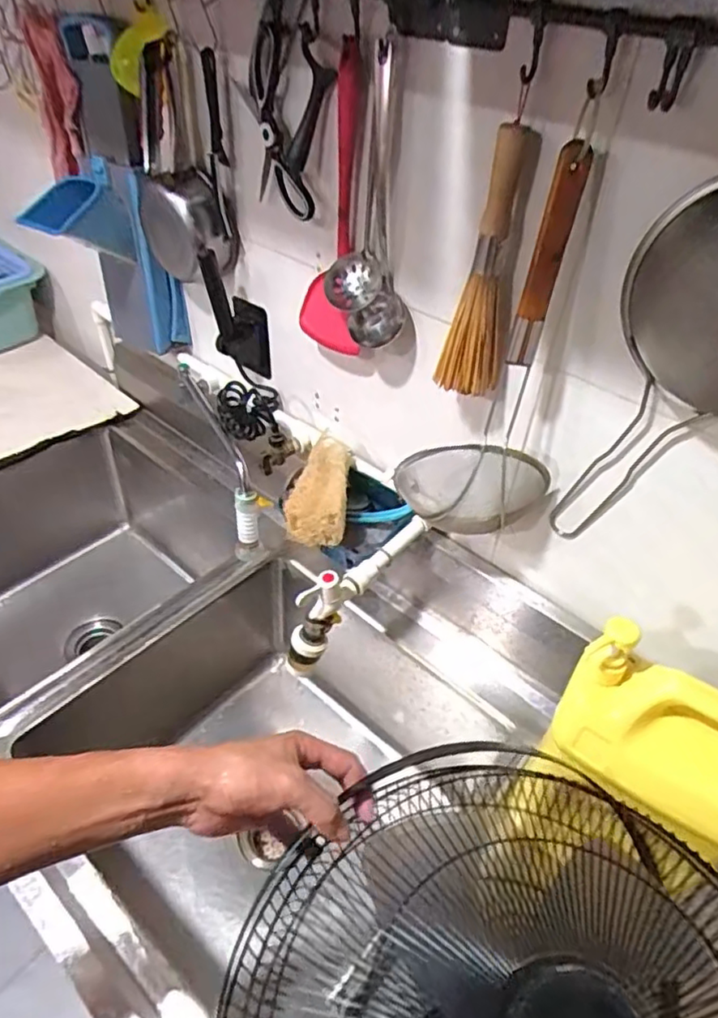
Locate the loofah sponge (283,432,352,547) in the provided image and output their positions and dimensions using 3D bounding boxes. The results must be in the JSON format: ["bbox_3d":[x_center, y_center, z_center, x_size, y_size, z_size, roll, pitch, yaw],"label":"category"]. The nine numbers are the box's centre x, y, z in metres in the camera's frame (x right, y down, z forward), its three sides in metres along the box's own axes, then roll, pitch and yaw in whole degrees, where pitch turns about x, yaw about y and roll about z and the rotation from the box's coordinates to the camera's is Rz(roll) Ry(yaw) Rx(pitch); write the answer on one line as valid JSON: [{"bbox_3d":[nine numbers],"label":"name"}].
[{"bbox_3d":[-0.053,-0.034,0.878,0.078,0.071,0.176,5,42,0],"label":"loofah sponge"}]

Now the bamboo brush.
[{"bbox_3d":[0.125,-0.227,0.619,0.058,0.245,0.049,-2,43,-8],"label":"bamboo brush"}]

